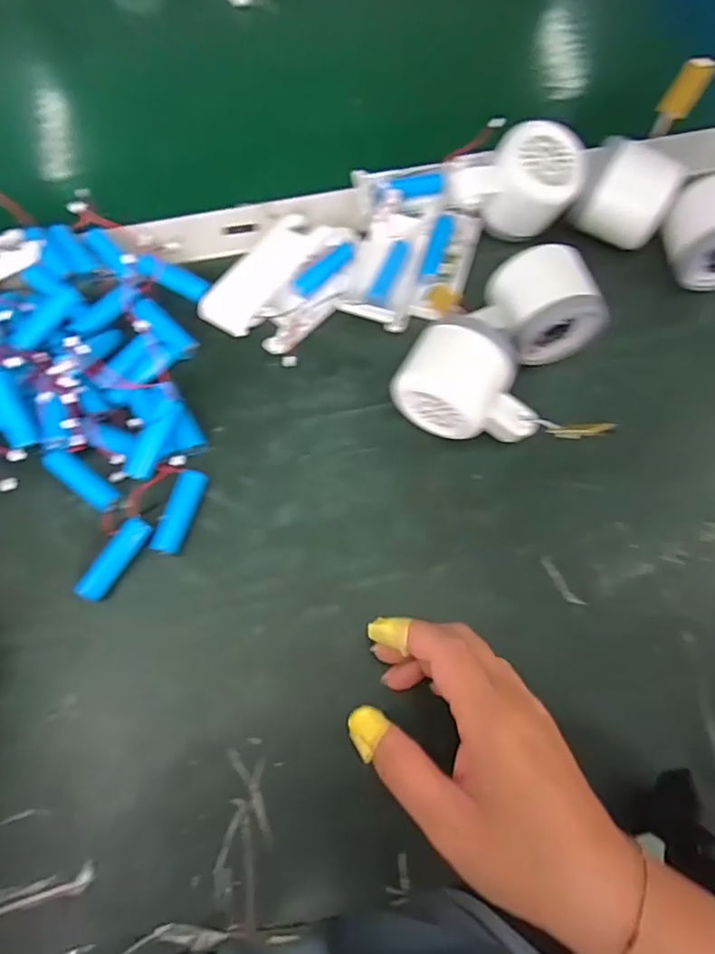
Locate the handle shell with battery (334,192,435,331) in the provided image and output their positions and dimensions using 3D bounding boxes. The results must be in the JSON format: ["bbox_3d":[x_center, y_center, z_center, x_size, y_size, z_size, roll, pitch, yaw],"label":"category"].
[{"bbox_3d":[0.022,-0.152,0.386,0.046,0.016,0.099,16,72,4],"label":"handle shell with battery"}]

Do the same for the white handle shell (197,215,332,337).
[{"bbox_3d":[-0.064,-0.144,0.386,0.039,0.013,0.104,36,75,10],"label":"white handle shell"}]

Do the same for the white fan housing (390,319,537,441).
[{"bbox_3d":[0.068,-0.056,0.339,0.085,0.054,0.061,14,72,4],"label":"white fan housing"}]

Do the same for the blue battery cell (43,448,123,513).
[{"bbox_3d":[-0.169,0.003,0.338,0.050,0.011,0.016,35,75,10],"label":"blue battery cell"}]

